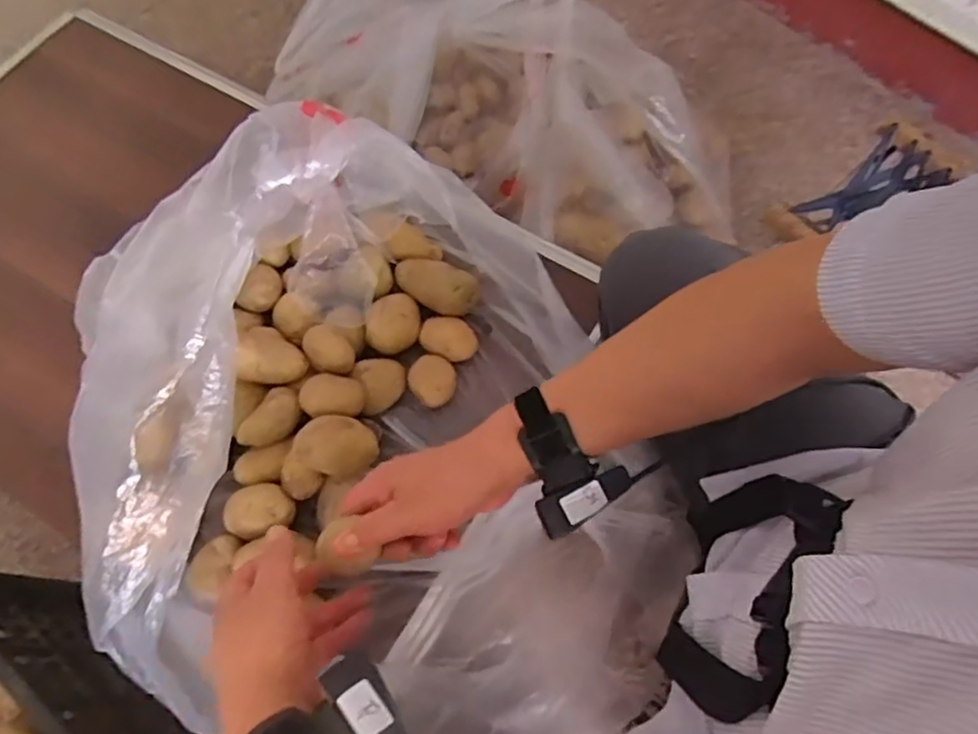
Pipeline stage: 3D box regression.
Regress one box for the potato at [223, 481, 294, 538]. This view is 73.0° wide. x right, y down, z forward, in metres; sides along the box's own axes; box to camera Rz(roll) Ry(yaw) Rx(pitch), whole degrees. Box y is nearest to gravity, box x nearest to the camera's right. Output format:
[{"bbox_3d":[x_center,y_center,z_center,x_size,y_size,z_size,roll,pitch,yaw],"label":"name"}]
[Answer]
[{"bbox_3d":[-0.217,0.135,0.621,0.066,0.036,0.051,11,69,7],"label":"potato"}]

